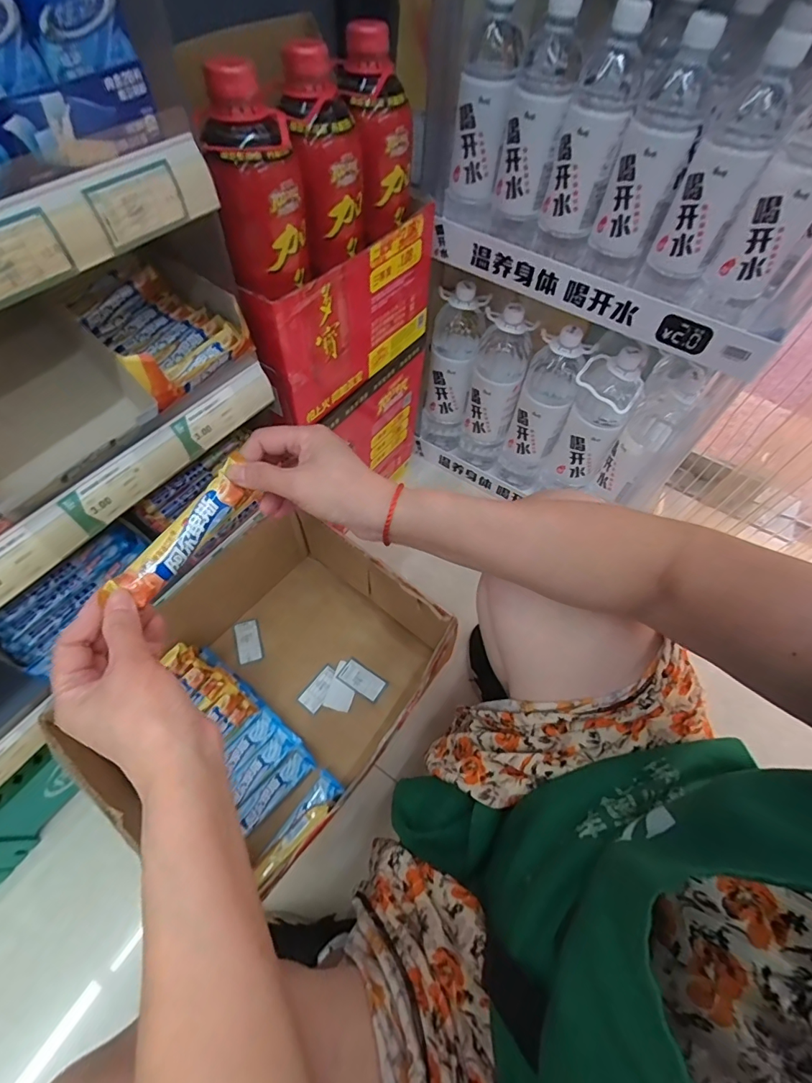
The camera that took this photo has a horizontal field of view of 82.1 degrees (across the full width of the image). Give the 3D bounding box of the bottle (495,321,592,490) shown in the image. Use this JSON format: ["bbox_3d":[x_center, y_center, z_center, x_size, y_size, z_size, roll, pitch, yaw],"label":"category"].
[{"bbox_3d":[0.226,-0.217,0.801,0.089,0.306,0.075,23,61,10],"label":"bottle"}]

